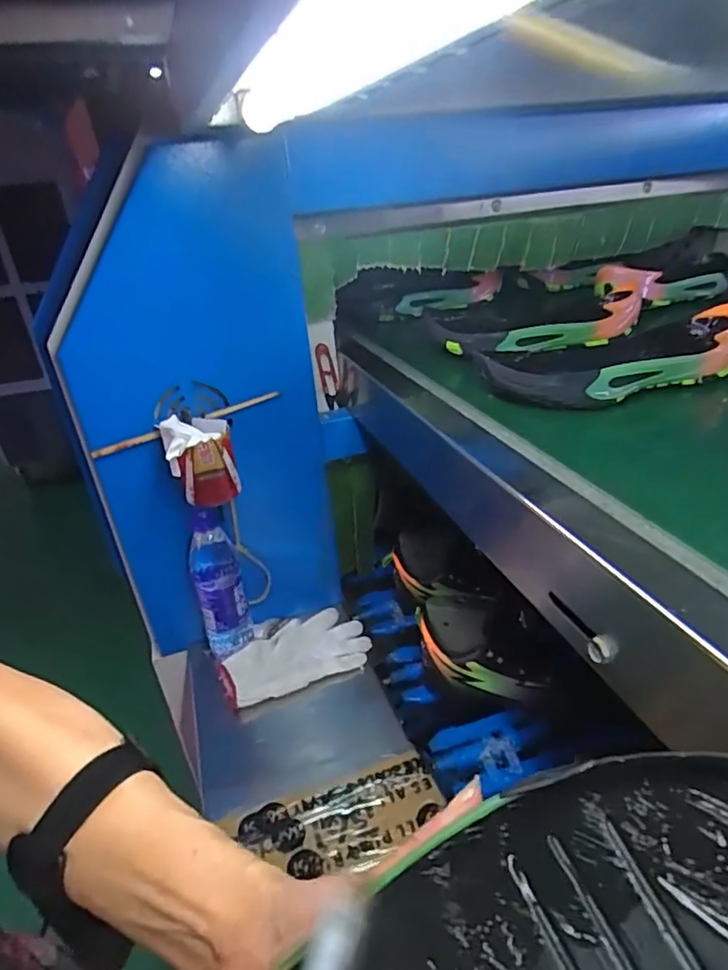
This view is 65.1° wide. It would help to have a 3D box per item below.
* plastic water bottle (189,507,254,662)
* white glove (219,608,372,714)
[{"bbox_3d":[-0.193,0.138,0.763,0.063,0.218,0.053,-13,30,-14],"label":"plastic water bottle"},{"bbox_3d":[-0.095,0.231,0.790,0.202,0.029,0.108,-16,31,-20],"label":"white glove"}]

